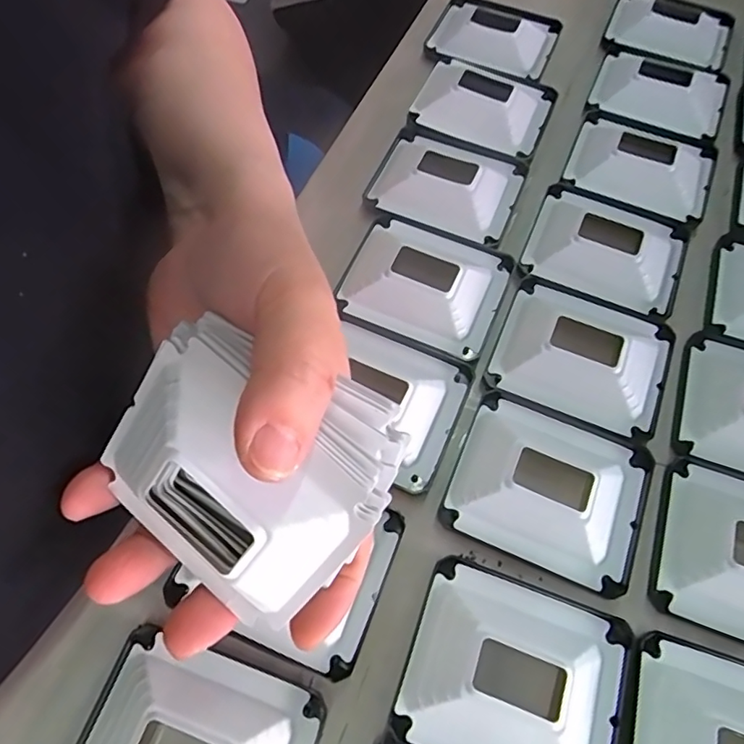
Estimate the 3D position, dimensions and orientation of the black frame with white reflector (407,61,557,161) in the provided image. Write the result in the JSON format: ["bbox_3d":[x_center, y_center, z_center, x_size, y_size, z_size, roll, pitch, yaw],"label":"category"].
[{"bbox_3d":[0.068,-0.166,0.333,0.077,0.013,0.067,20,66,10],"label":"black frame with white reflector"}]

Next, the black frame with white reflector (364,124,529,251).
[{"bbox_3d":[0.042,-0.109,0.308,0.079,0.012,0.070,20,66,10],"label":"black frame with white reflector"}]

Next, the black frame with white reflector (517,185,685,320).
[{"bbox_3d":[0.127,-0.068,0.296,0.080,0.018,0.070,22,66,11],"label":"black frame with white reflector"}]

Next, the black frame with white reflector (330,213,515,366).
[{"bbox_3d":[0.027,-0.047,0.277,0.077,0.014,0.068,20,66,10],"label":"black frame with white reflector"}]

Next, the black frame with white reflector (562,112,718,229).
[{"bbox_3d":[0.160,-0.124,0.326,0.080,0.020,0.076,21,66,10],"label":"black frame with white reflector"}]

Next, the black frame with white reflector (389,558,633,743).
[{"bbox_3d":[0.054,0.112,0.201,0.080,0.013,0.067,19,66,9],"label":"black frame with white reflector"}]

